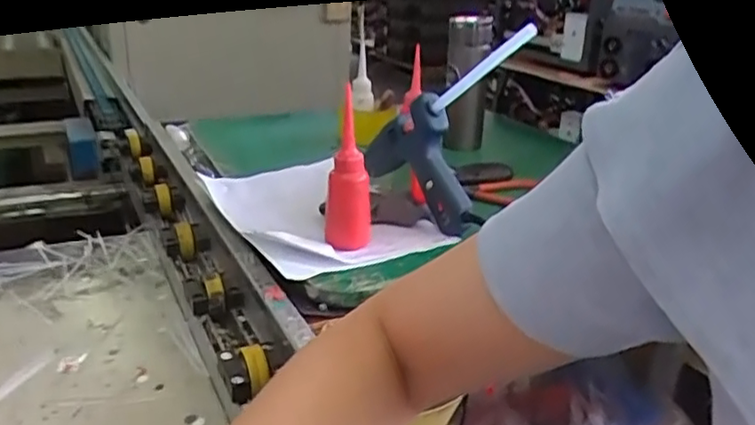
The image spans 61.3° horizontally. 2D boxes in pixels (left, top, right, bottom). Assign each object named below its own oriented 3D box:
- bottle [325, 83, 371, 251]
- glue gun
[{"bbox_3d":[-0.029,-0.033,0.655,0.035,0.143,0.040,14,25,28],"label":"bottle"},{"bbox_3d":[0.057,-0.103,0.713,0.049,0.213,0.241,-10,25,-28],"label":"glue gun"}]

